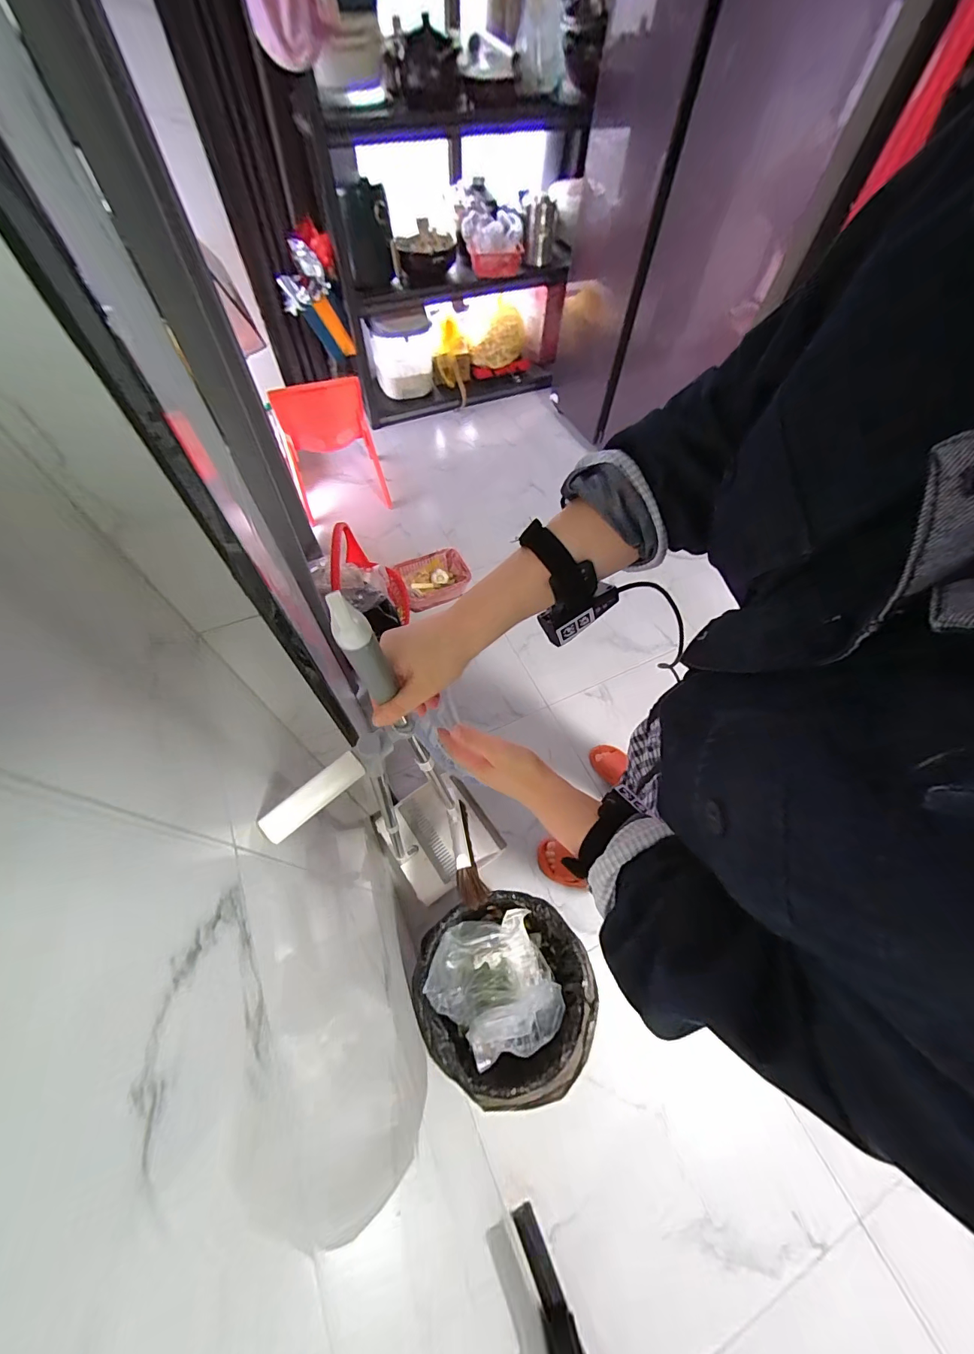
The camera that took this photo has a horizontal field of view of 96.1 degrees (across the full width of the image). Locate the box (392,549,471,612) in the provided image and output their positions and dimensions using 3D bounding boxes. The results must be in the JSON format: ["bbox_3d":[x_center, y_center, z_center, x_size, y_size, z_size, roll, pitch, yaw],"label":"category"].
[{"bbox_3d":[-0.169,-0.310,1.411,0.216,0.068,0.171,-24,67,-15],"label":"box"}]

